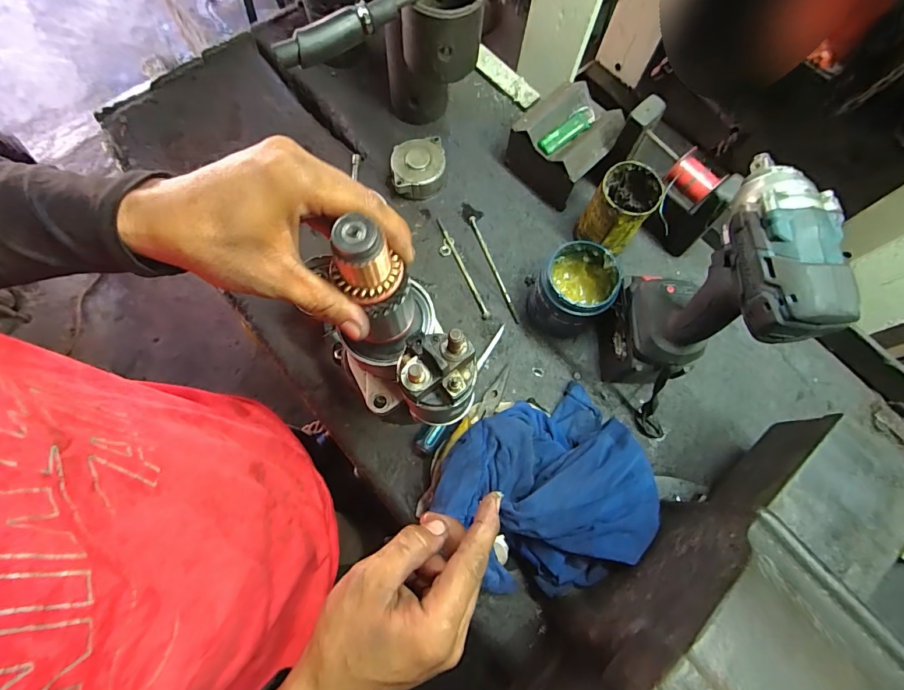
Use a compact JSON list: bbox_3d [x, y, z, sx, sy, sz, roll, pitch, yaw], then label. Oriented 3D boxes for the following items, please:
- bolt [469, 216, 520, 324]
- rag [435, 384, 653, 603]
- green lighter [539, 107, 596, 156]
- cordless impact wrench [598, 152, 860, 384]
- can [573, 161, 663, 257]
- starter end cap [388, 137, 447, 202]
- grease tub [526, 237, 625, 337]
[{"bbox_3d":[0.060,-0.109,0.590,0.010,0.005,0.170,-21,74,-9],"label":"bolt"},{"bbox_3d":[0.107,0.156,0.448,0.221,0.096,0.186,-27,76,-10],"label":"rag"},{"bbox_3d":[0.156,-0.286,0.561,0.084,0.013,0.023,-36,77,1],"label":"green lighter"},{"bbox_3d":[0.229,-0.033,0.421,0.074,0.292,0.149,7,72,0],"label":"cordless impact wrench"},{"bbox_3d":[0.217,-0.174,0.559,0.070,0.115,0.080,35,74,8],"label":"can"},{"bbox_3d":[-0.049,-0.256,0.610,0.076,0.042,0.074,1,72,-2],"label":"starter end cap"},{"bbox_3d":[0.150,-0.064,0.528,0.084,0.101,0.089,1,72,-2],"label":"grease tub"}]

